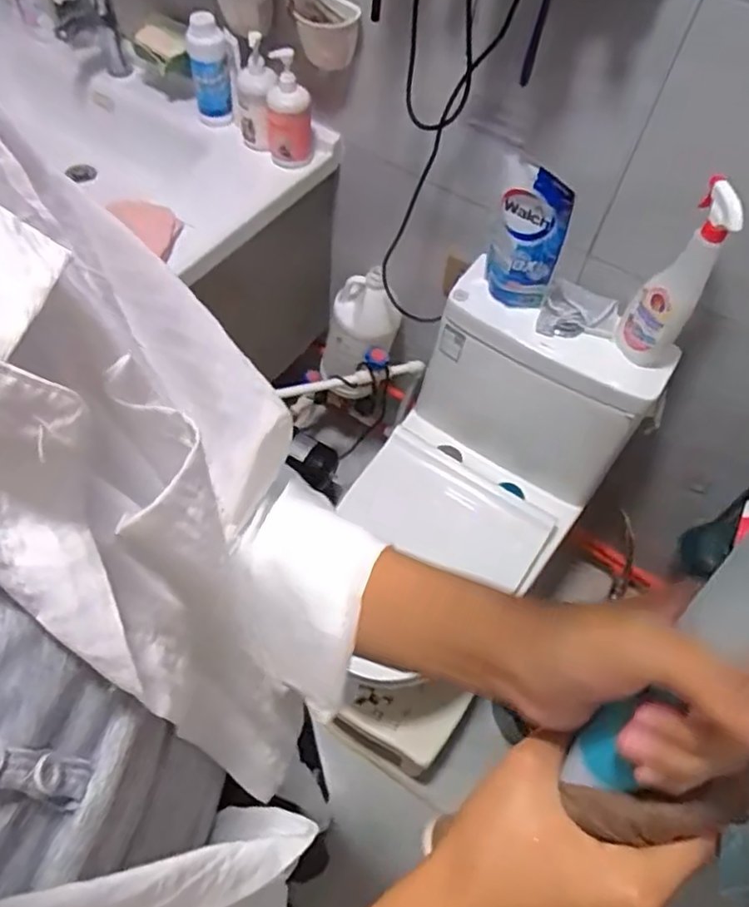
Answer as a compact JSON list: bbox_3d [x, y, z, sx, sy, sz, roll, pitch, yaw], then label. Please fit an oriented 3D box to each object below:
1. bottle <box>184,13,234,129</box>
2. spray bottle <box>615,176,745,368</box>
[{"bbox_3d":[-0.299,-0.687,1.191,0.067,0.196,0.070,-9,58,-11],"label":"bottle"},{"bbox_3d":[0.451,-0.256,0.973,0.096,0.303,0.093,33,60,16],"label":"spray bottle"}]

